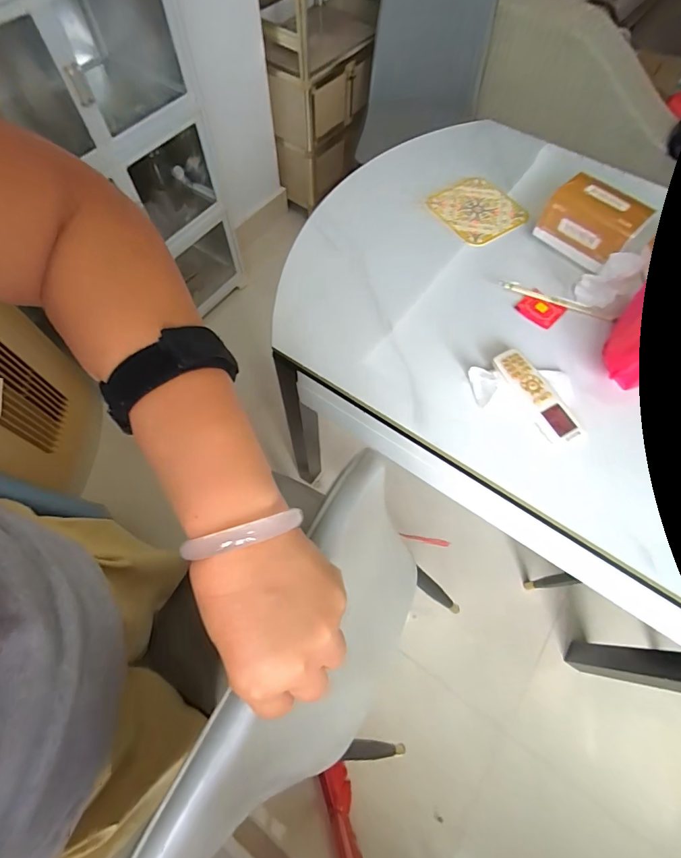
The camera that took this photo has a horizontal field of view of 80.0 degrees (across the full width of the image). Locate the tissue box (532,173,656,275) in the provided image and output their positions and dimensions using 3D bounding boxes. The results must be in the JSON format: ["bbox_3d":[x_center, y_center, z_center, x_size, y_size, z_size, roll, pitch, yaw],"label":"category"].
[{"bbox_3d":[0.421,-0.348,0.682,0.089,0.088,0.143,-40,72,-17],"label":"tissue box"}]

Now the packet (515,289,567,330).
[{"bbox_3d":[0.328,-0.197,0.666,0.058,0.006,0.064,-39,72,-17],"label":"packet"}]

